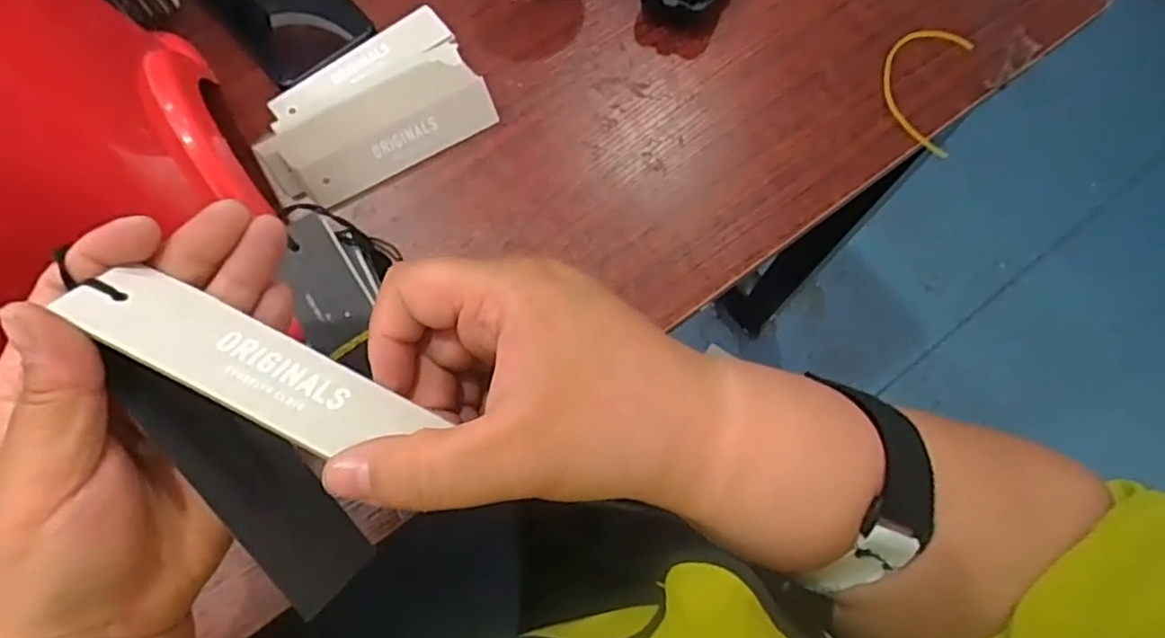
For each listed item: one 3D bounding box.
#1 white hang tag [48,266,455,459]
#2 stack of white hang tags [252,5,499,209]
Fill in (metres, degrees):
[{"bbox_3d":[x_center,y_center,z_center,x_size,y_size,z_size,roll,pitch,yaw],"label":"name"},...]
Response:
[{"bbox_3d":[-0.103,0.014,0.207,0.107,0.004,0.030,27,39,2],"label":"white hang tag"},{"bbox_3d":[-0.140,-0.140,0.433,0.141,0.030,0.098,-29,75,-9],"label":"stack of white hang tags"}]

